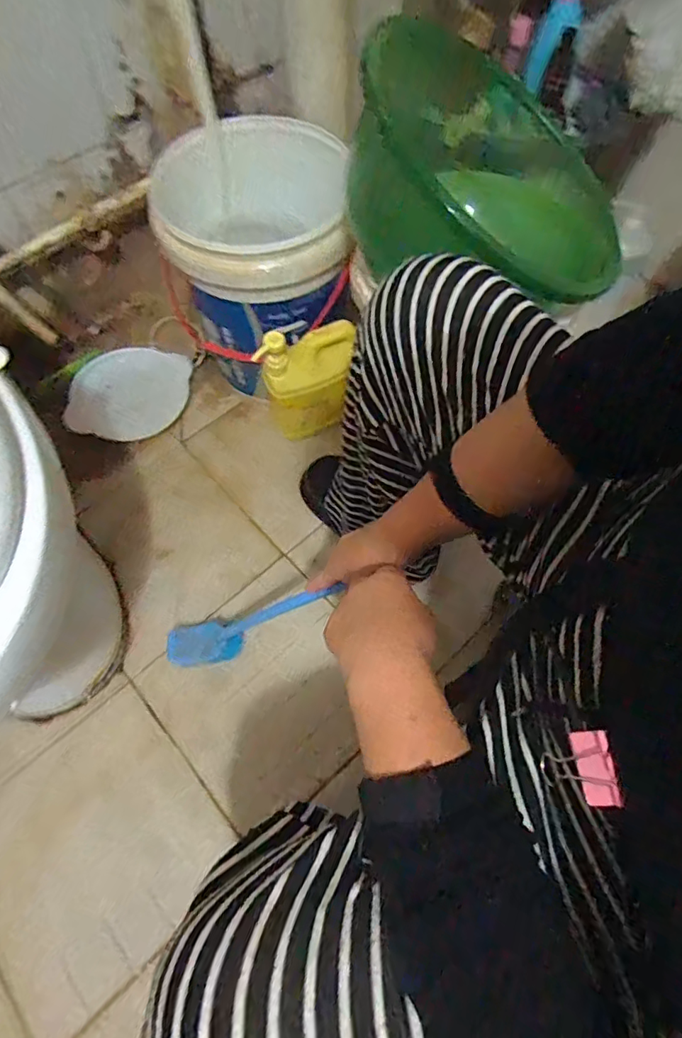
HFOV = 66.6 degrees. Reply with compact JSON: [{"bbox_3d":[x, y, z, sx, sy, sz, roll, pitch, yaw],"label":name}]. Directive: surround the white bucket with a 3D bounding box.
[{"bbox_3d":[-0.137,-0.417,0.879,0.300,0.311,0.329,-10,65,-5],"label":"white bucket"}]

